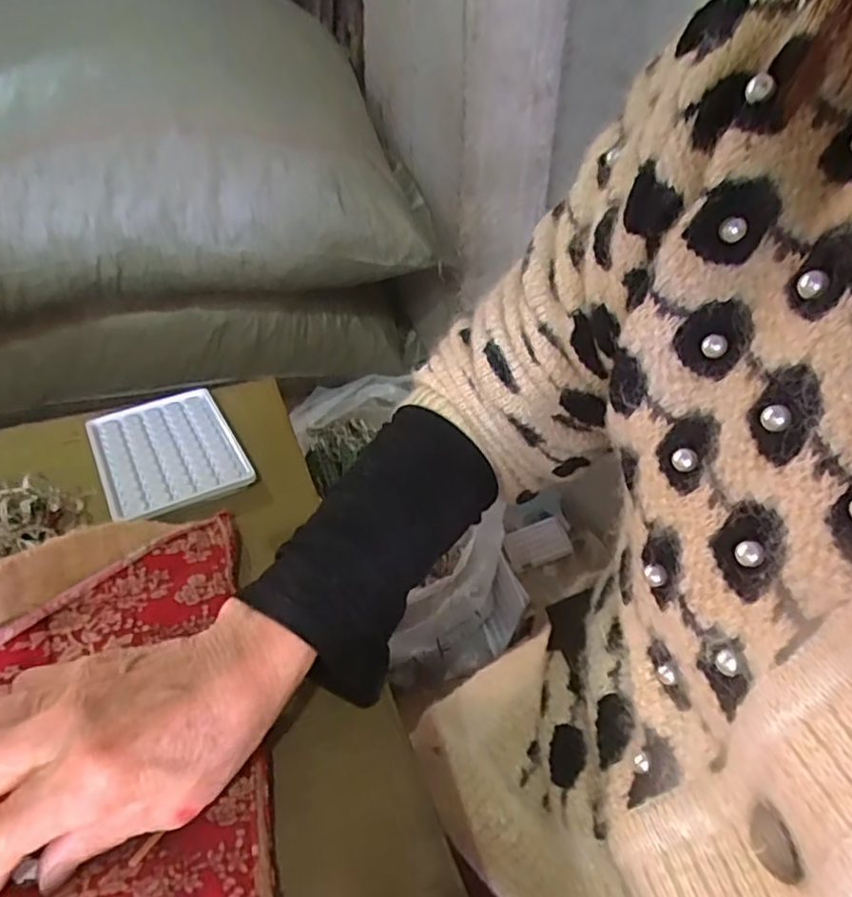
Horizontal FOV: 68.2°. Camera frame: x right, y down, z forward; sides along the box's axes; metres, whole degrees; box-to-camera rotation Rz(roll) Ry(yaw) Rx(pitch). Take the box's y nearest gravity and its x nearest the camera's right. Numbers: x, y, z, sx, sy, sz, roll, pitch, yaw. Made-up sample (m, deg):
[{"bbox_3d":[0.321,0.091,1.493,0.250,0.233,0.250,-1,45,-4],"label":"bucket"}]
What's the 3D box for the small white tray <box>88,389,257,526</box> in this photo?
[{"bbox_3d":[-0.191,-0.001,0.465,0.095,0.013,0.130,-20,41,-24],"label":"small white tray"}]

